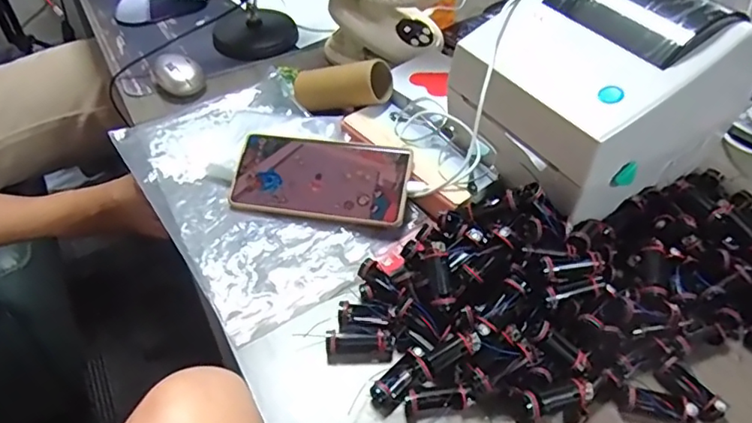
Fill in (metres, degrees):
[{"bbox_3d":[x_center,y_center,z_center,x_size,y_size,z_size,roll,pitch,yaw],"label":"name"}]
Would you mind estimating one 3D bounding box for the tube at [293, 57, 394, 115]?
[{"bbox_3d":[-0.039,-0.132,0.583,0.106,0.047,0.040,-2,45,23],"label":"tube"}]

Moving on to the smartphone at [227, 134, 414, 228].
[{"bbox_3d":[-0.051,-0.031,0.511,0.163,0.007,0.075,8,73,11],"label":"smartphone"}]

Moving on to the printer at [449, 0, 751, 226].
[{"bbox_3d":[0.185,-0.114,0.481,0.206,0.132,0.174,-27,52,-24],"label":"printer"}]

